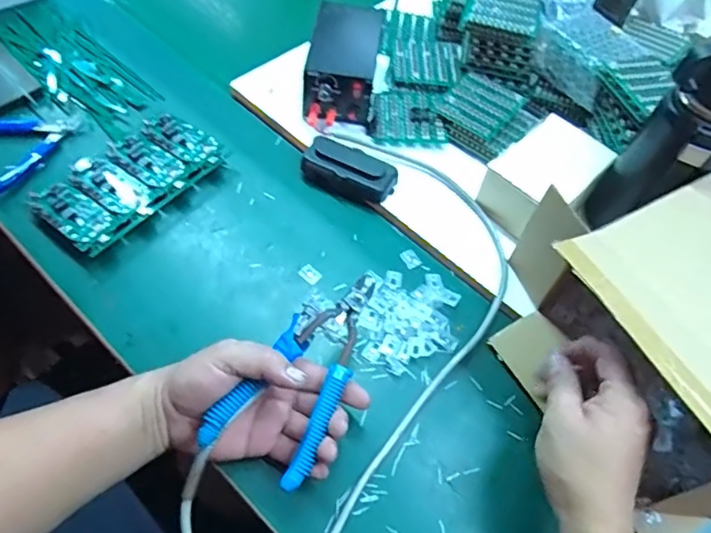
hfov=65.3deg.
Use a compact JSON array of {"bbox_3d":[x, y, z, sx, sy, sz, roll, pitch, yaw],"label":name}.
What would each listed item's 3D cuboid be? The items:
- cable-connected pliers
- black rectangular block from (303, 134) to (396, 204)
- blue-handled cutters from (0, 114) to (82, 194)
[{"bbox_3d":[-0.038,0.083,0.467,0.085,0.025,0.188,38,66,-9],"label":"cable-connected pliers"},{"bbox_3d":[-0.008,-0.106,0.629,0.104,0.034,0.058,25,59,12],"label":"black rectangular block"},{"bbox_3d":[-0.369,-0.144,0.626,0.118,0.017,0.111,-33,65,-22],"label":"blue-handled cutters"}]

